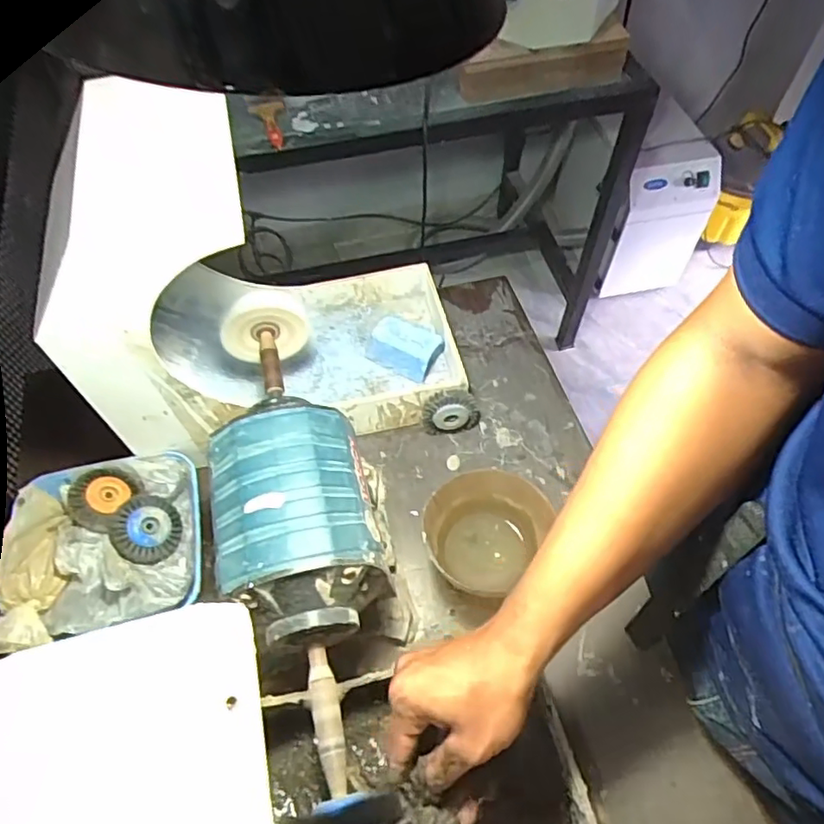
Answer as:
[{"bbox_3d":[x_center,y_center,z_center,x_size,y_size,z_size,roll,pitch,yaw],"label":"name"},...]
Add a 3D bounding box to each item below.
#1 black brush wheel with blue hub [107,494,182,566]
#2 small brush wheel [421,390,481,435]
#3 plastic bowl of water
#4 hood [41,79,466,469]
[{"bbox_3d":[-0.257,0.115,0.586,0.063,0.013,0.063,8,70,-21],"label":"black brush wheel with blue hub"},{"bbox_3d":[0.045,0.001,0.685,0.065,0.058,0.024,-6,58,-4],"label":"small brush wheel"},{"bbox_3d":[0.069,0.116,0.596,0.100,0.074,0.109,0,58,0],"label":"plastic bowl of water"},{"bbox_3d":[-0.130,-0.133,0.597,0.363,0.350,0.206,-10,59,-7],"label":"hood"}]

